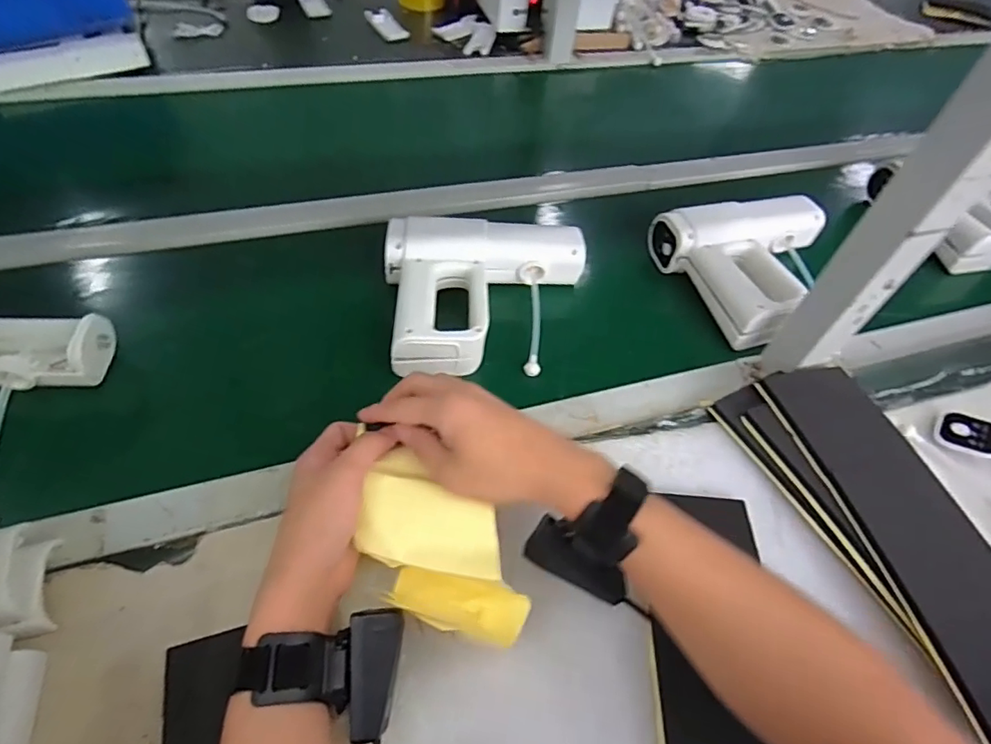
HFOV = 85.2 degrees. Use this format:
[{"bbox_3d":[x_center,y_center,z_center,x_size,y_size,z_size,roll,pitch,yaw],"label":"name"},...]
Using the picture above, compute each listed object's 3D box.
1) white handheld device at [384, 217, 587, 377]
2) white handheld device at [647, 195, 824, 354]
[{"bbox_3d":[0.002,-0.082,0.544,0.211,0.054,0.179,-6,53,-9],"label":"white handheld device"},{"bbox_3d":[0.307,-0.129,0.616,0.203,0.060,0.181,-18,56,-18],"label":"white handheld device"}]

